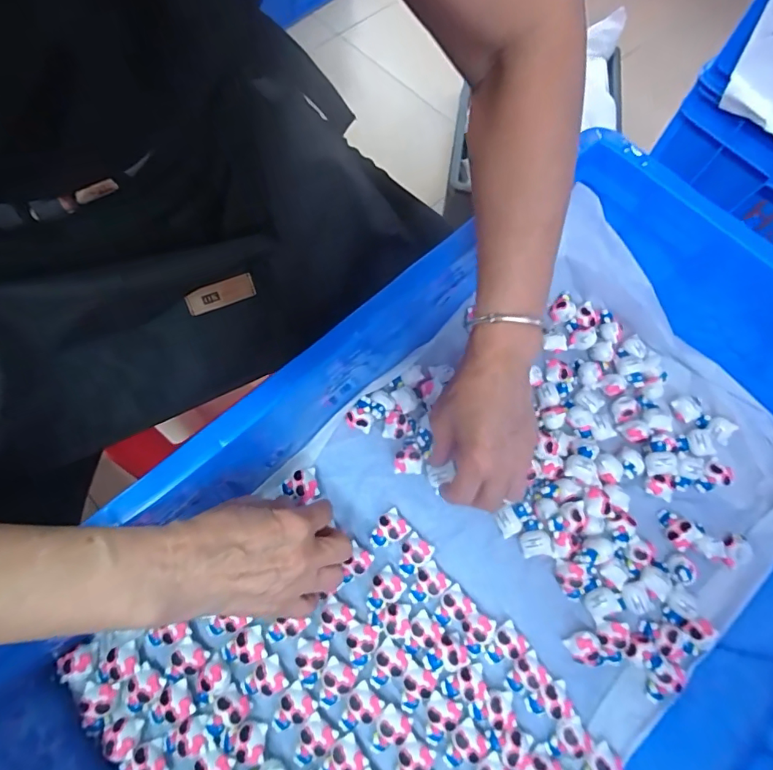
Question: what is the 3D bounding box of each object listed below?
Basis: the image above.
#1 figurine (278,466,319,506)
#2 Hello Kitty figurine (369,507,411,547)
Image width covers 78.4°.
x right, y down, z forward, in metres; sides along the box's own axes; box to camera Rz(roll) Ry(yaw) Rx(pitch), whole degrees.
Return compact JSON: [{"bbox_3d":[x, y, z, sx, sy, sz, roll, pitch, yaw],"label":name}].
[{"bbox_3d":[-0.079,0.091,0.425,0.034,0.014,0.027,-12,70,-7],"label":"figurine"},{"bbox_3d":[0.001,0.127,0.413,0.033,0.016,0.024,-35,74,-15],"label":"Hello Kitty figurine"}]

